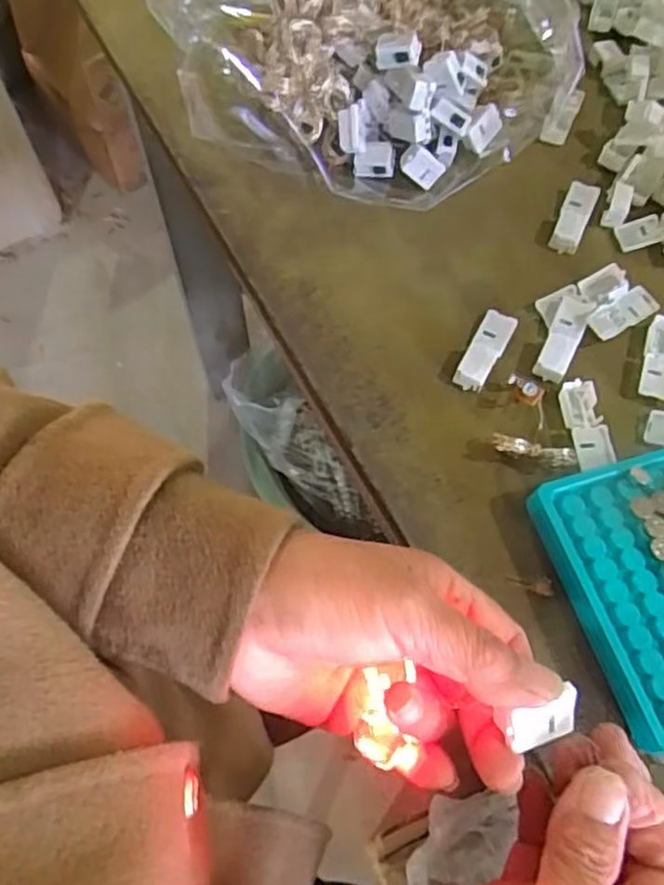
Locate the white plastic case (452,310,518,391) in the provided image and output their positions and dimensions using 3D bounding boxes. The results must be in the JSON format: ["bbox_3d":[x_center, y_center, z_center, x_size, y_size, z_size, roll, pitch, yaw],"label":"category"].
[{"bbox_3d":[0.090,-0.054,0.407,0.019,0.011,0.053,26,67,12],"label":"white plastic case"}]

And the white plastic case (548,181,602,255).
[{"bbox_3d":[0.156,-0.147,0.451,0.019,0.010,0.057,22,66,10],"label":"white plastic case"}]

